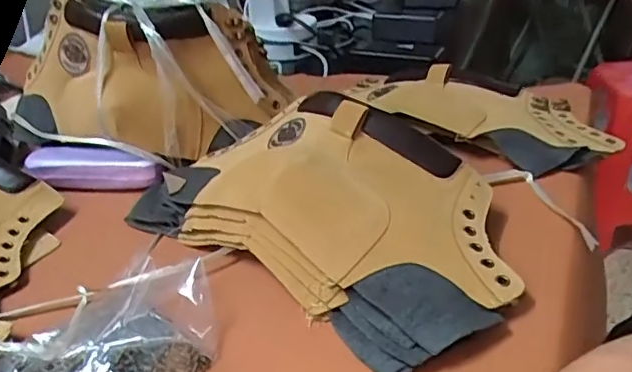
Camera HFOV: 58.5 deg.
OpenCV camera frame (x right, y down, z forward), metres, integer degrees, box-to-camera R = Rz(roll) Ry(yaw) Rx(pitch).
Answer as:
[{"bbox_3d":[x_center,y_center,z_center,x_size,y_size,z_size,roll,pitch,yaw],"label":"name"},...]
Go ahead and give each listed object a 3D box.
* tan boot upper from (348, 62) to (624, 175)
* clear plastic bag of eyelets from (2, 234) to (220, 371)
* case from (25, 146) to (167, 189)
[{"bbox_3d":[0.155,-0.081,0.582,0.285,0.051,0.147,15,35,32],"label":"tan boot upper"},{"bbox_3d":[-0.130,0.084,0.374,0.116,0.034,0.124,-12,30,-11],"label":"clear plastic bag of eyelets"},{"bbox_3d":[-0.221,-0.015,0.550,0.137,0.042,0.028,1,30,12],"label":"case"}]

